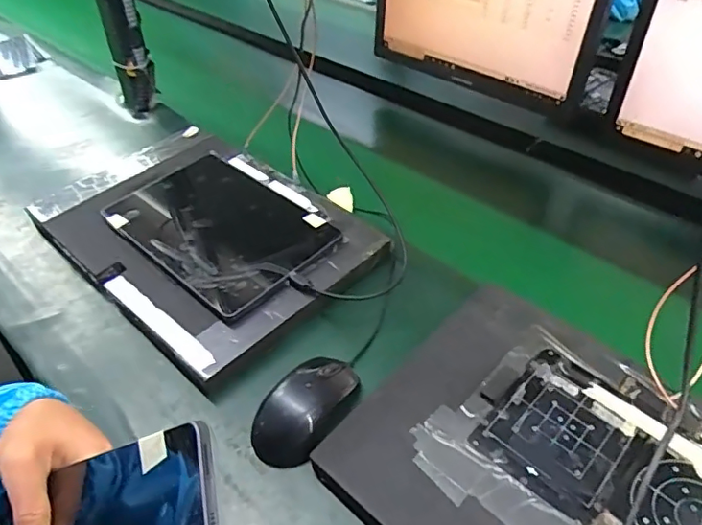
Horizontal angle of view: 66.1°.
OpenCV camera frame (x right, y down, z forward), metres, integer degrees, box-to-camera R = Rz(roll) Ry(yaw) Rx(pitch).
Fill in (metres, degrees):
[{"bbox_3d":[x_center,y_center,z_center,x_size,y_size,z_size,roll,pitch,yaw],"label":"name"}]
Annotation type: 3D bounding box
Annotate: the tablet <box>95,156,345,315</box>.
[{"bbox_3d":[-0.156,-0.048,0.627,0.250,0.013,0.171,30,52,29],"label":"tablet"}]

